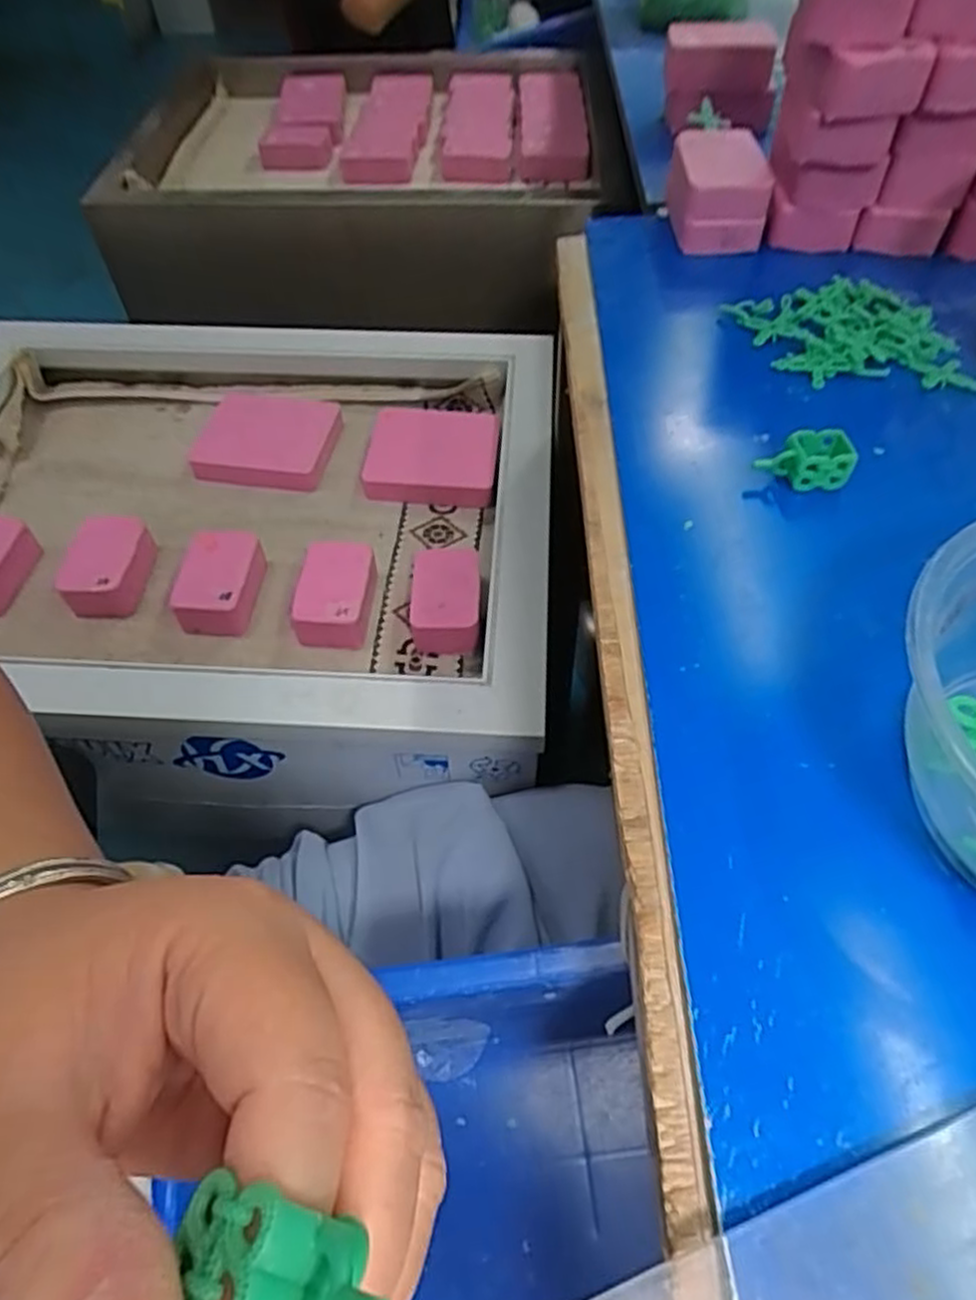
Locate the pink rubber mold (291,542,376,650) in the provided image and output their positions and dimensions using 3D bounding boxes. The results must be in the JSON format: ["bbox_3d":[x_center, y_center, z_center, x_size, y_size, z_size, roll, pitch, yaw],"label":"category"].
[{"bbox_3d":[-0.103,-0.039,0.521,0.046,0.035,0.070,6,54,6],"label":"pink rubber mold"}]

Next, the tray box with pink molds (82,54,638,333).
[{"bbox_3d":[-0.127,-0.522,0.854,0.492,0.161,0.393,1,54,2],"label":"tray box with pink molds"}]

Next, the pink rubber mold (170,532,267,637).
[{"bbox_3d":[-0.184,-0.047,0.526,0.050,0.035,0.068,-1,54,1],"label":"pink rubber mold"}]

